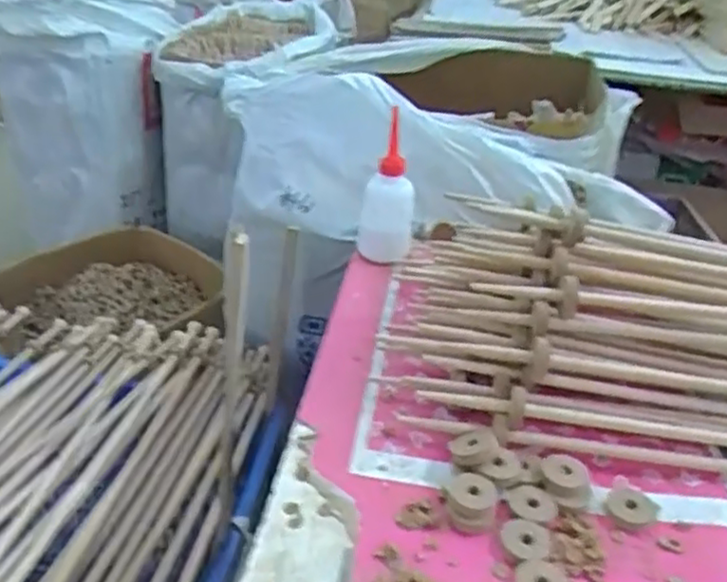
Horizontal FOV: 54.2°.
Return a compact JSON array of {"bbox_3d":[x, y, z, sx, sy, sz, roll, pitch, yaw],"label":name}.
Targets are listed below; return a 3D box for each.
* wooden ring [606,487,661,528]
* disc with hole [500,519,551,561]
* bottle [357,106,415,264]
[{"bbox_3d":[0.202,0.160,0.533,0.041,0.009,0.034,-19,38,-35],"label":"wooden ring"},{"bbox_3d":[0.114,0.175,0.497,0.034,0.005,0.033,4,31,-2],"label":"disc with hole"},{"bbox_3d":[0.029,-0.110,0.802,0.060,0.154,0.043,3,31,-4],"label":"bottle"}]

